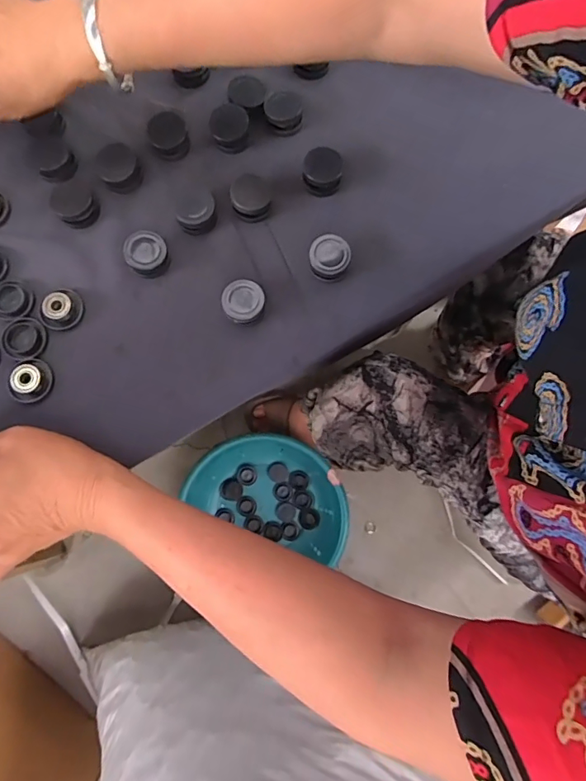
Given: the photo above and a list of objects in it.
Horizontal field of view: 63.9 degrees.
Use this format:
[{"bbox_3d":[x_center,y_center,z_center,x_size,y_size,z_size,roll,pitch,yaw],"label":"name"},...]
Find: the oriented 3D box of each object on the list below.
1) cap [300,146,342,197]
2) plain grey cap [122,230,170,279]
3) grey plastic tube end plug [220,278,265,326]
[{"bbox_3d":[0.025,-0.186,0.394,0.032,0.017,0.039,11,78,1],"label":"cap"},{"bbox_3d":[-0.116,-0.109,0.369,0.031,0.014,0.036,-11,79,-4],"label":"plain grey cap"},{"bbox_3d":[-0.039,-0.069,0.368,0.033,0.014,0.032,0,78,-1],"label":"grey plastic tube end plug"}]

